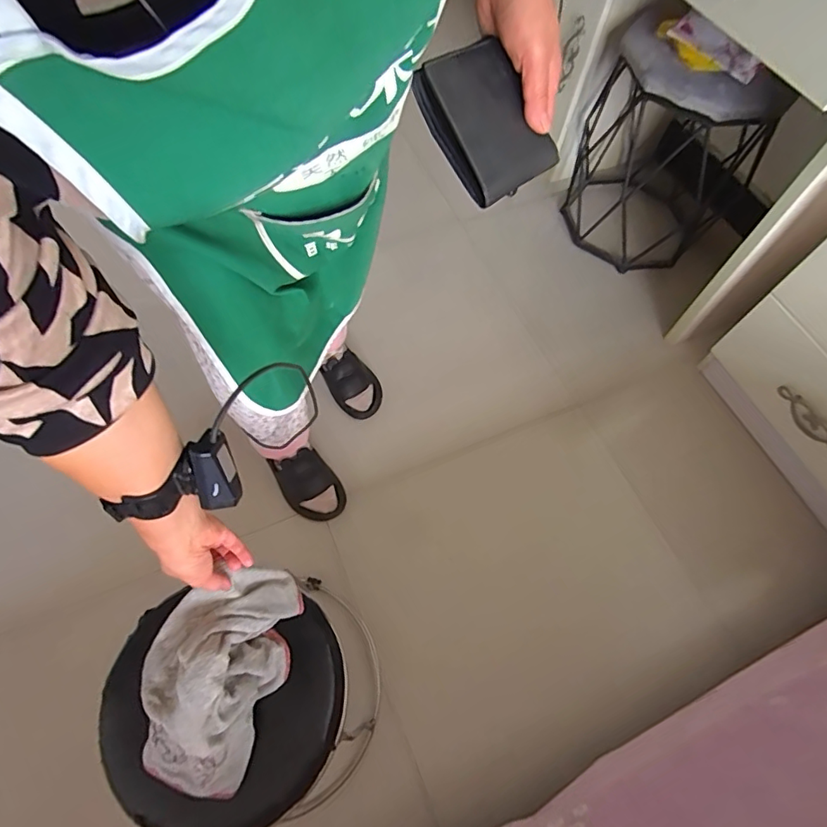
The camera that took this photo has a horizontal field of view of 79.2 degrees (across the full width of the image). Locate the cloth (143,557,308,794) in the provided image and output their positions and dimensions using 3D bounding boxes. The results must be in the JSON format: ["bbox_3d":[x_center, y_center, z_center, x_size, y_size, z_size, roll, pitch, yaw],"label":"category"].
[{"bbox_3d":[-0.227,0.285,0.558,0.151,0.080,0.227,7,62,2],"label":"cloth"}]

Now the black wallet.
[{"bbox_3d":[0.059,-0.235,0.407,0.087,0.024,0.111,-40,106,-20],"label":"black wallet"}]

